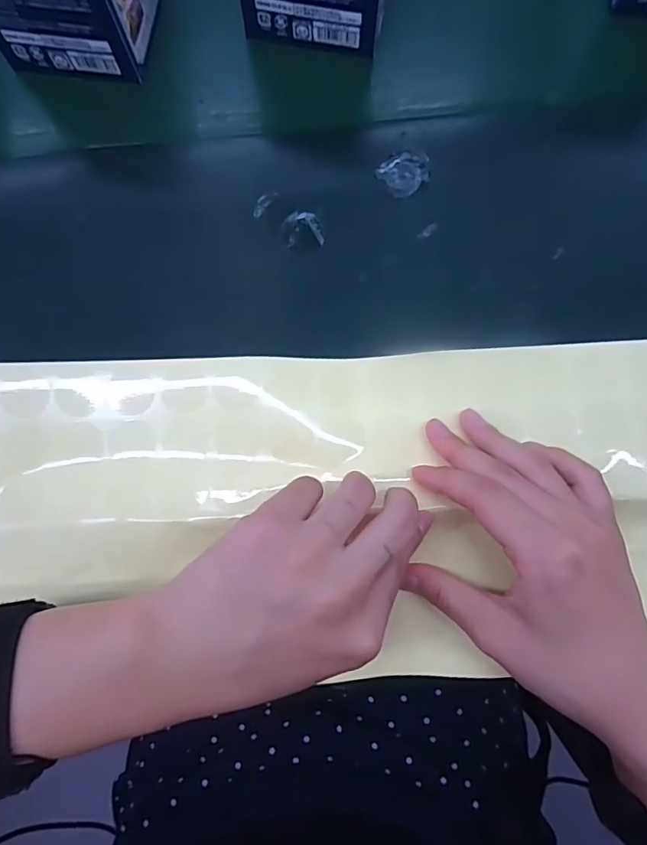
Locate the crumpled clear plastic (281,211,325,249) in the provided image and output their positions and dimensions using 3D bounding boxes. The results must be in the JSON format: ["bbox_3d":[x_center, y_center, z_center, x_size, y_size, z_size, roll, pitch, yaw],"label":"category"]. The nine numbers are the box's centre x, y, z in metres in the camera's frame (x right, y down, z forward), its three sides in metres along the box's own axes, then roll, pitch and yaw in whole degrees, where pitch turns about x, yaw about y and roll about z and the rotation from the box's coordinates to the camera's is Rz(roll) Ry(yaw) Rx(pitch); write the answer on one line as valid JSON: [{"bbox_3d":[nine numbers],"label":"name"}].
[{"bbox_3d":[-0.012,-0.110,0.284,0.021,0.004,0.021,-13,80,-1],"label":"crumpled clear plastic"}]

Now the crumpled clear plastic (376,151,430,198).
[{"bbox_3d":[0.047,-0.145,0.287,0.029,0.004,0.026,-42,82,-6],"label":"crumpled clear plastic"}]

